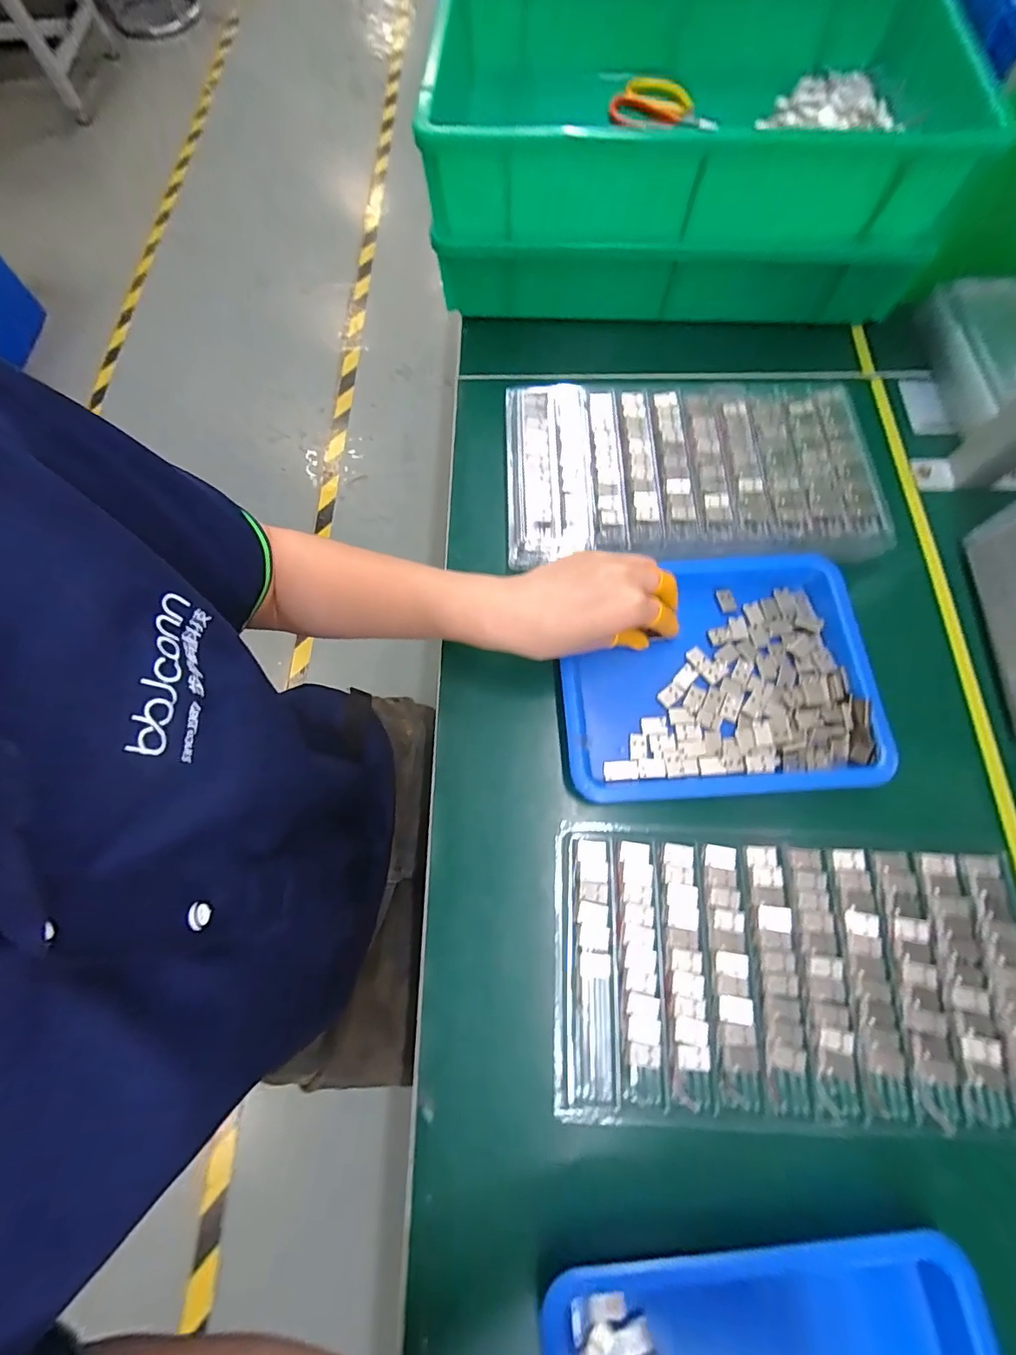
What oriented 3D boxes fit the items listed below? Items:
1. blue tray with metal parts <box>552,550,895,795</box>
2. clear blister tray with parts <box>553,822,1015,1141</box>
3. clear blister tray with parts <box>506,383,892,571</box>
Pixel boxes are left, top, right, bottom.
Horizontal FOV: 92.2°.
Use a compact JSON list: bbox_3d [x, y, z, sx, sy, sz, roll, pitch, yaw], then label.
[{"bbox_3d":[0.148,-0.004,0.354,0.214,0.024,0.169,-3,74,1],"label":"blue tray with metal parts"},{"bbox_3d":[0.174,0.181,0.300,0.287,0.006,0.158,1,74,2],"label":"clear blister tray with parts"},{"bbox_3d":[0.147,-0.171,0.411,0.295,0.033,0.171,0,74,2],"label":"clear blister tray with parts"}]

